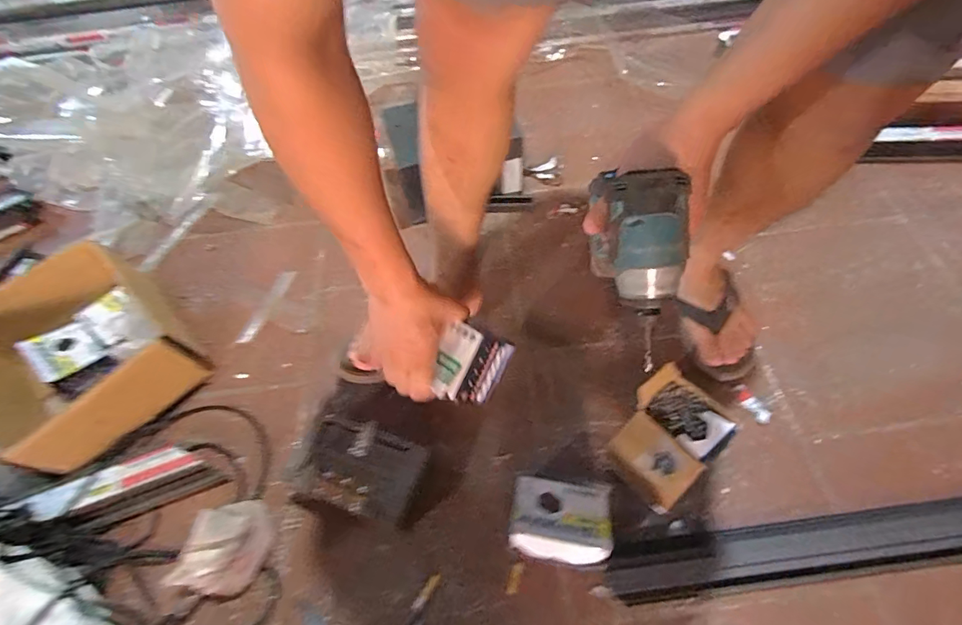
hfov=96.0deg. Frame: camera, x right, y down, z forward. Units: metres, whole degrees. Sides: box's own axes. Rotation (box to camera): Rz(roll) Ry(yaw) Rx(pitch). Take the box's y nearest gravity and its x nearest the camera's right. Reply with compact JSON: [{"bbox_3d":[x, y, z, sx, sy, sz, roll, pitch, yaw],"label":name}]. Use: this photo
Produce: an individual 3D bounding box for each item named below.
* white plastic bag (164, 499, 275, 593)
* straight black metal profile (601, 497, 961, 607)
[{"bbox_3d":[-0.361,0.329,0.616,0.083,0.078,0.116,9,60,11],"label":"white plastic bag"},{"bbox_3d":[0.918,0.251,0.571,1.403,0.040,0.078,-8,58,0],"label":"straight black metal profile"}]

